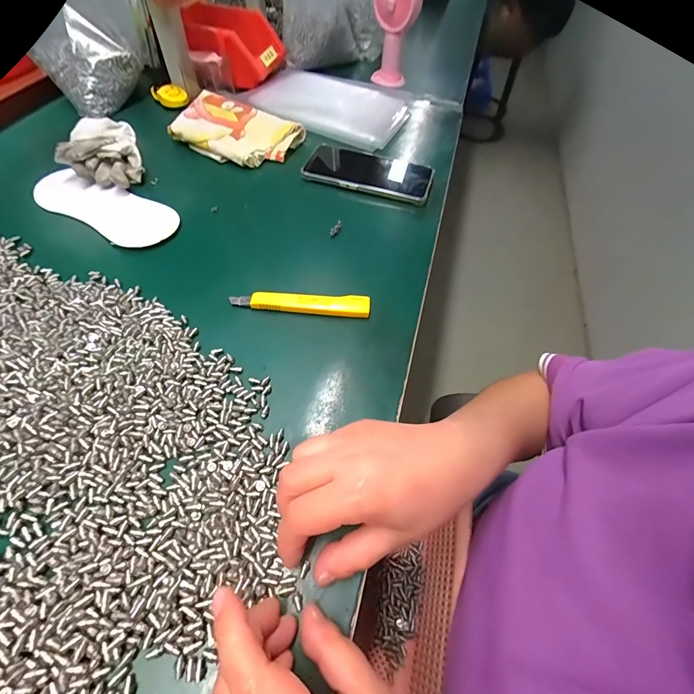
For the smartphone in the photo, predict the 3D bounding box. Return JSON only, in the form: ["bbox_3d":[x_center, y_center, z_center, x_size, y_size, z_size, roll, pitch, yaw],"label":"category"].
[{"bbox_3d":[0.029,-0.239,0.468,0.170,0.014,0.094,18,57,10],"label":"smartphone"}]

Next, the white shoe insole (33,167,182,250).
[{"bbox_3d":[-0.284,-0.166,0.402,0.197,0.009,0.072,26,59,15],"label":"white shoe insole"}]

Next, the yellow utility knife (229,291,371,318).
[{"bbox_3d":[-0.044,-0.043,0.332,0.131,0.011,0.021,2,56,0],"label":"yellow utility knife"}]

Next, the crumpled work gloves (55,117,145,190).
[{"bbox_3d":[-0.299,-0.233,0.423,0.086,0.046,0.099,-27,61,-18],"label":"crumpled work gloves"}]

